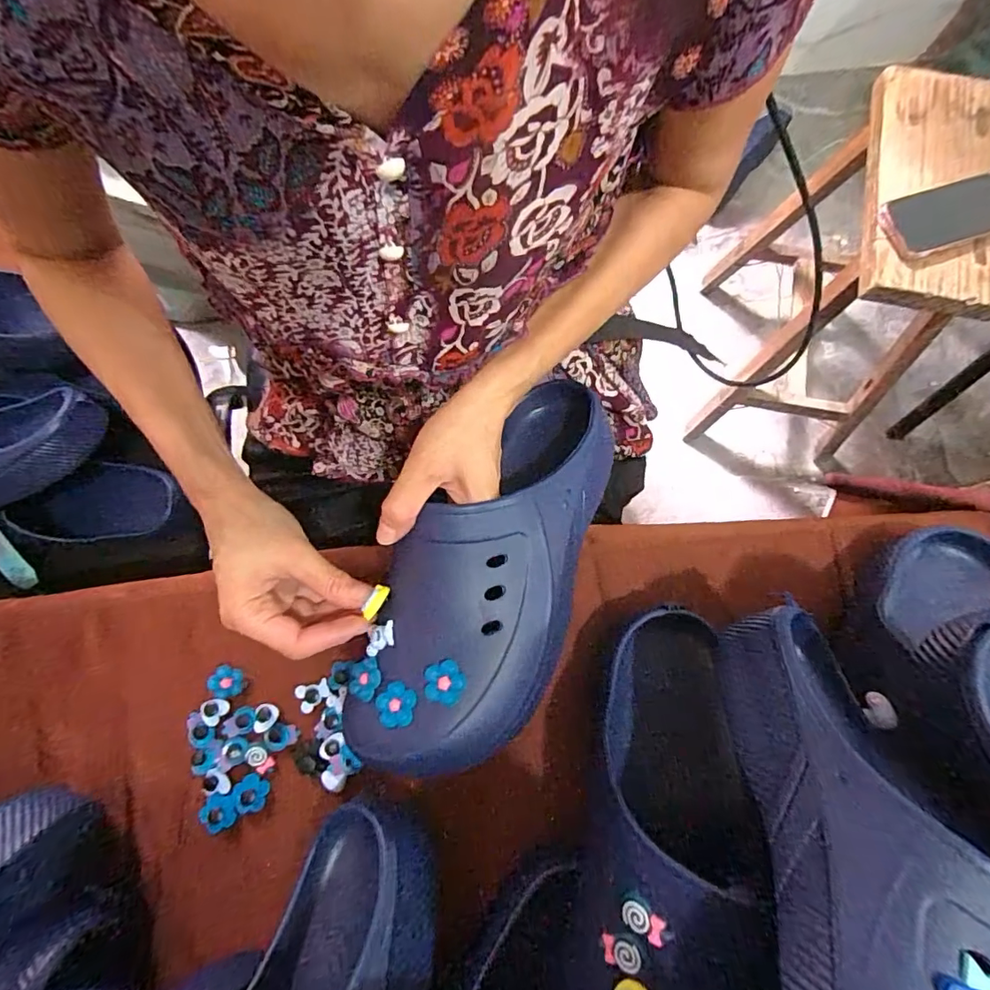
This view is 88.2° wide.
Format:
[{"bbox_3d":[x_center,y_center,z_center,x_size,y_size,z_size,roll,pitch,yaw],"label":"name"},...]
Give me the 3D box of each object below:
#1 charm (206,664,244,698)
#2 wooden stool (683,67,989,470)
[{"bbox_3d":[-0.203,0.141,0.384,0.019,0.010,0.023,32,79,9],"label":"charm"},{"bbox_3d":[0.586,-0.336,0.890,0.300,0.498,0.387,10,76,4],"label":"wooden stool"}]

